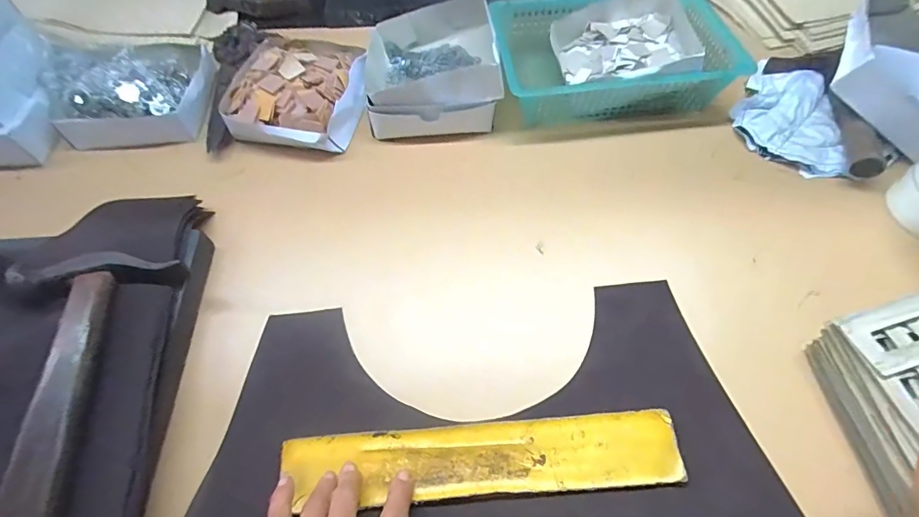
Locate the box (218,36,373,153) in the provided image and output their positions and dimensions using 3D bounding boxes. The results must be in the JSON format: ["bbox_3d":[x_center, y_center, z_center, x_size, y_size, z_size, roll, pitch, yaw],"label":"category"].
[{"bbox_3d":[-0.174,-0.184,0.484,0.138,0.044,0.155,8,58,6],"label":"box"}]

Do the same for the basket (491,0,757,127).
[{"bbox_3d":[0.164,-0.225,0.502,0.243,0.077,0.163,-6,56,0],"label":"basket"}]

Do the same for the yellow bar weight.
[{"bbox_3d":[0.016,0.136,0.304,0.263,0.009,0.049,-2,59,0],"label":"yellow bar weight"}]

